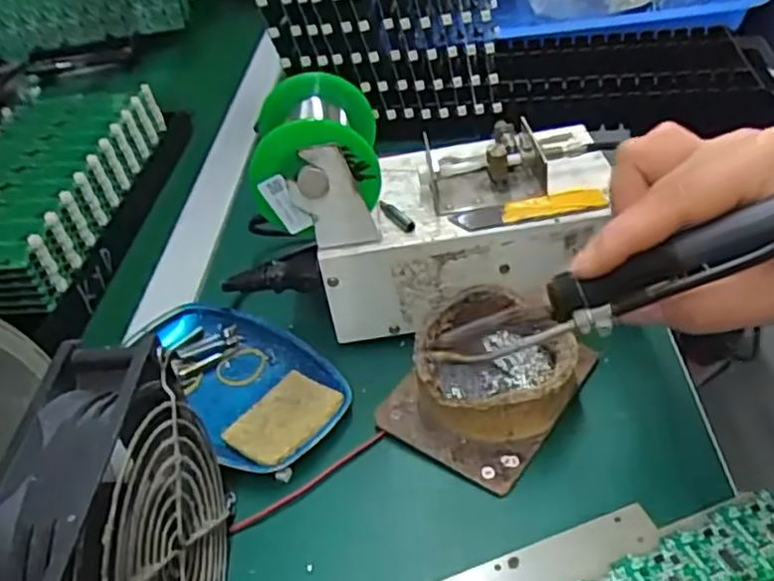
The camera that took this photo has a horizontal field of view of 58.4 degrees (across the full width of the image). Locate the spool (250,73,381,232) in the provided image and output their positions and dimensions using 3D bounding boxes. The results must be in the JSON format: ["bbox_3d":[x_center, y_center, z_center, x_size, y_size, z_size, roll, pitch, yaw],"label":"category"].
[{"bbox_3d":[-0.040,-0.080,0.394,0.067,0.070,0.080,-8,40,1],"label":"spool"}]

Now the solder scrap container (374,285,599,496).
[{"bbox_3d":[0.051,0.043,0.367,0.091,0.034,0.098,20,48,31],"label":"solder scrap container"}]

